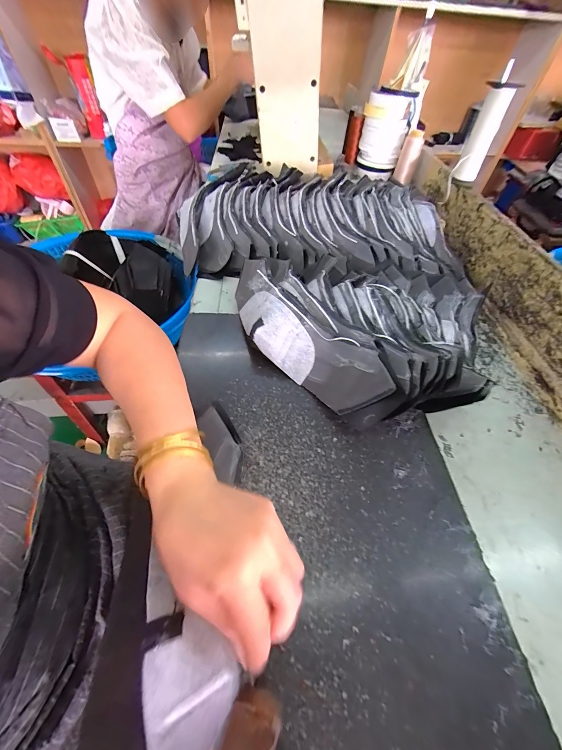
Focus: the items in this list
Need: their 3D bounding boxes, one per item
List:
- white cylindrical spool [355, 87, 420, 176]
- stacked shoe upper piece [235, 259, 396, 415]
[{"bbox_3d":[0.260,-0.613,0.732,0.114,0.149,0.101,14,52,7],"label":"white cylindrical spool"},{"bbox_3d":[0.007,-0.061,0.369,0.091,0.061,0.308,-26,58,-23],"label":"stacked shoe upper piece"}]

